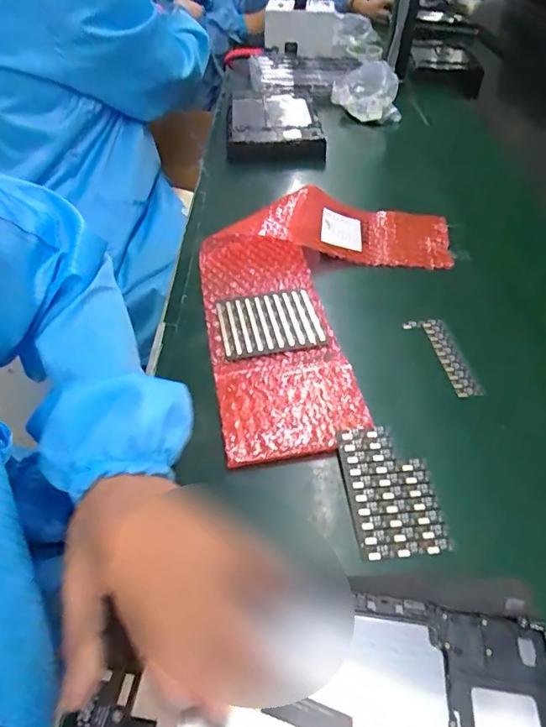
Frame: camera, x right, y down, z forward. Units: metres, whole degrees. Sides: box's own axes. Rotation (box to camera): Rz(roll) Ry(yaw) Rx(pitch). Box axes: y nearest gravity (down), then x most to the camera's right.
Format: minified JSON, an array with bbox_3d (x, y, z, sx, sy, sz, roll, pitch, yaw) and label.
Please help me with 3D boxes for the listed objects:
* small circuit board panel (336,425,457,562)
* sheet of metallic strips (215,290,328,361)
[{"bbox_3d":[0.085,0.089,0.342,0.061,0.010,0.095,-4,46,-6],"label":"small circuit board panel"},{"bbox_3d":[-0.004,-0.042,0.473,0.097,0.004,0.087,-7,47,-9],"label":"sheet of metallic strips"}]

